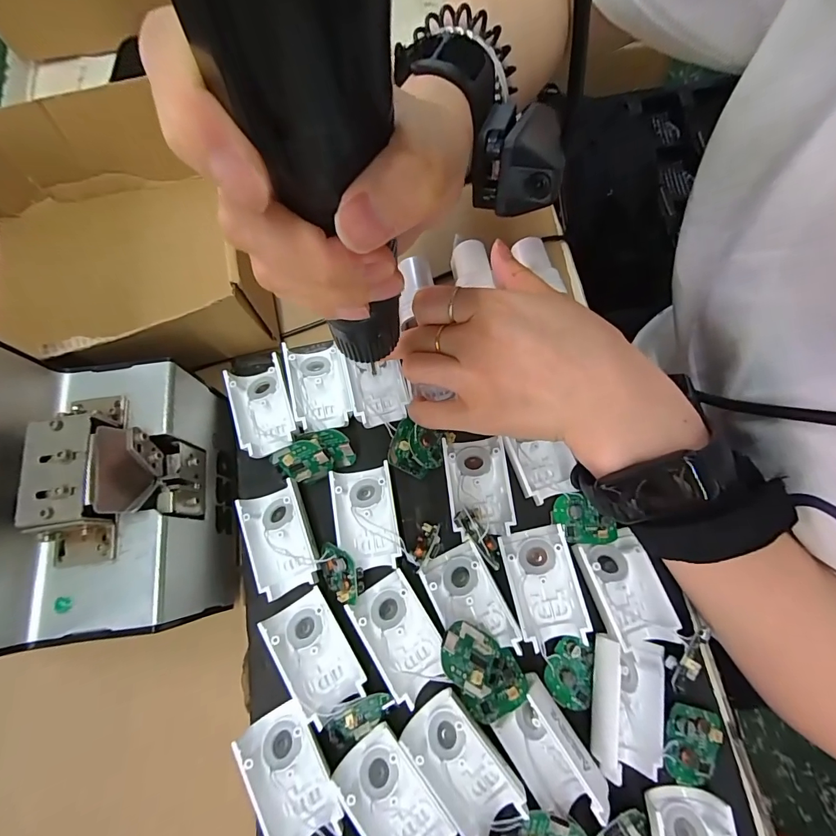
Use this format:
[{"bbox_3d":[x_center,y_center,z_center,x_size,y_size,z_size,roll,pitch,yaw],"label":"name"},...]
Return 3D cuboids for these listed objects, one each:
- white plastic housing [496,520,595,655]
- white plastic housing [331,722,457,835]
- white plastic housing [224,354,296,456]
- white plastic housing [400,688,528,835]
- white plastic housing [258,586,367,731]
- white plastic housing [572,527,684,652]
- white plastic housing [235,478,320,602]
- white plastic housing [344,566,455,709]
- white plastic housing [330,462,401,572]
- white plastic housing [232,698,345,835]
[{"bbox_3d":[0.067,0.088,0.226,0.034,0.019,0.056,-11,73,-1],"label":"white plastic housing"},{"bbox_3d":[-0.011,0.182,0.202,0.035,0.015,0.057,-38,75,-9],"label":"white plastic housing"},{"bbox_3d":[-0.096,-0.007,0.264,0.034,0.016,0.056,-20,73,-4],"label":"white plastic housing"},{"bbox_3d":[0.021,0.167,0.204,0.035,0.014,0.055,-37,75,-9],"label":"white plastic housing"},{"bbox_3d":[-0.054,0.123,0.223,0.031,0.021,0.055,-35,75,-8],"label":"white plastic housing"},{"bbox_3d":[0.110,0.090,0.223,0.034,0.015,0.054,-15,73,-2],"label":"white plastic housing"},{"bbox_3d":[-0.078,0.067,0.243,0.037,0.022,0.058,-25,74,-5],"label":"white plastic housing"},{"bbox_3d":[-0.009,0.113,0.224,0.035,0.016,0.057,-30,74,-7],"label":"white plastic housing"},{"bbox_3d":[-0.031,0.055,0.243,0.037,0.018,0.057,-10,73,-1],"label":"white plastic housing"},{"bbox_3d":[-0.062,0.174,0.205,0.034,0.015,0.056,-32,74,-7],"label":"white plastic housing"}]

